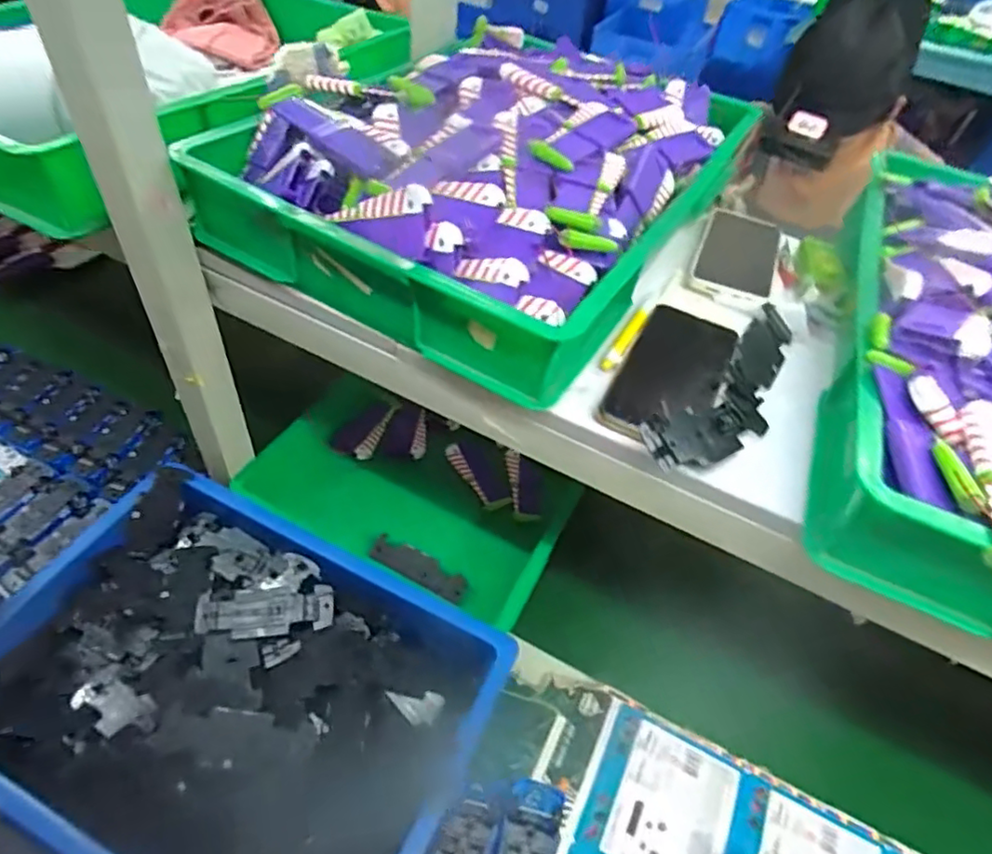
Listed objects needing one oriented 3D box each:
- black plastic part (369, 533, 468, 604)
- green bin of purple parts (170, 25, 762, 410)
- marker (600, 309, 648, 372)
[{"bbox_3d":[-0.092,0.166,0.725,0.123,0.016,0.034,26,64,17],"label":"black plastic part"},{"bbox_3d":[0.015,-0.264,0.600,0.358,0.111,0.494,27,49,17],"label":"green bin of purple parts"},{"bbox_3d":[0.109,-0.073,0.512,0.012,0.011,0.081,27,49,17],"label":"marker"}]

